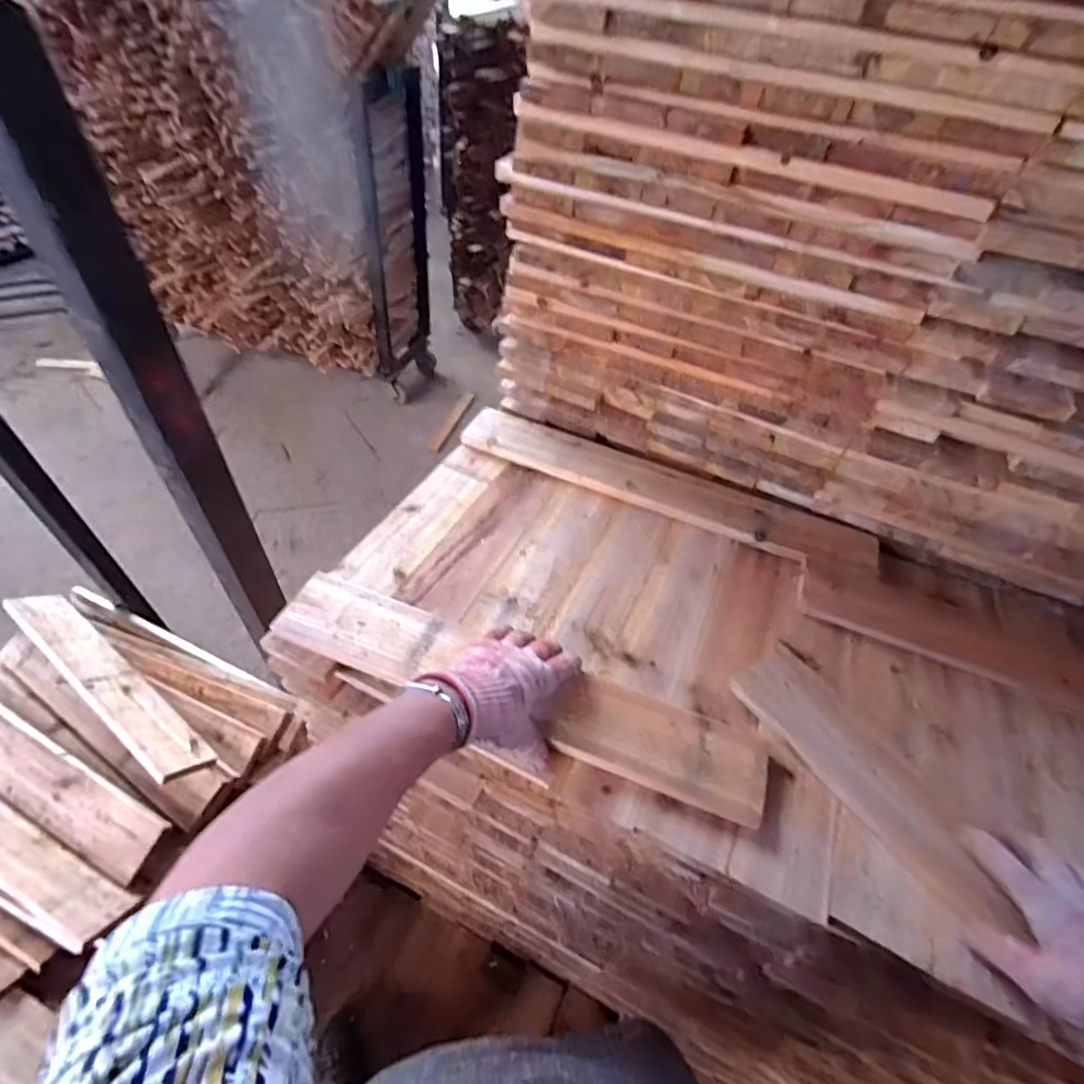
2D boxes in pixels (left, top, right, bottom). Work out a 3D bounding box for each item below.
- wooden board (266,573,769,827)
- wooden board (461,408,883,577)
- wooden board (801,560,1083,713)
[{"bbox_3d":[-0.031,0.143,0.563,0.491,0.019,0.088,18,49,10],"label":"wooden board"},{"bbox_3d":[0.165,-0.083,0.789,0.576,0.019,0.090,21,50,12],"label":"wooden board"},{"bbox_3d":[0.557,0.128,0.659,0.496,0.016,0.113,21,50,13],"label":"wooden board"}]

